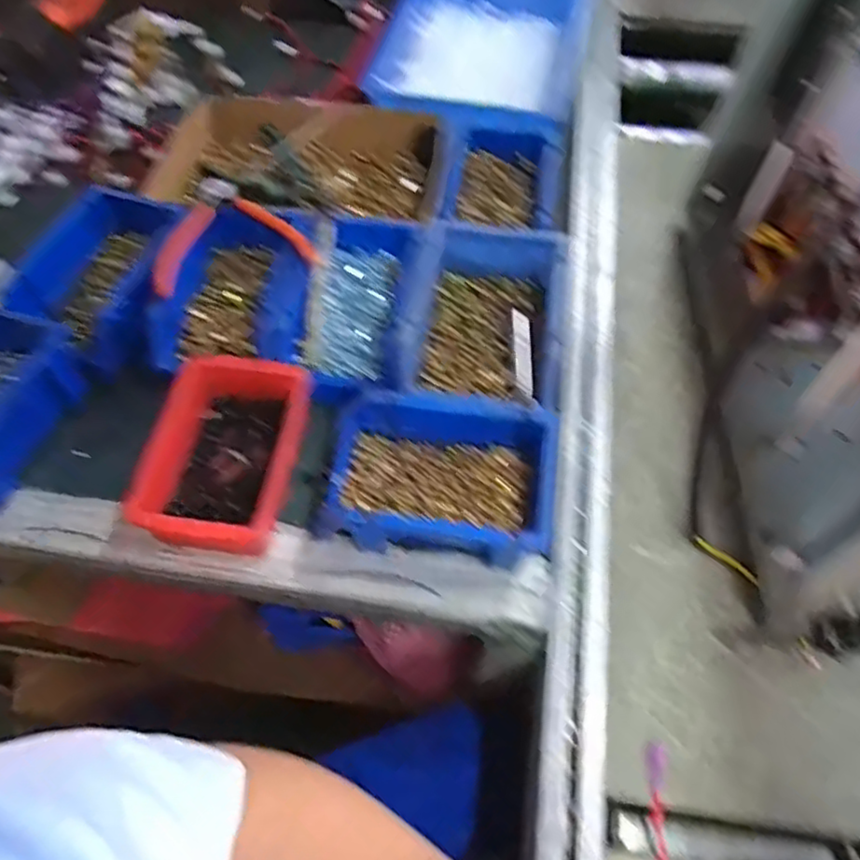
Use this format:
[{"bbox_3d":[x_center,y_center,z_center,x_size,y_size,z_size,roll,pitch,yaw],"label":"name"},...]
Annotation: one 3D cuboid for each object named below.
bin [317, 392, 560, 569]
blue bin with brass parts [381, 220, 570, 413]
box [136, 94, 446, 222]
[{"bbox_3d":[0.007,0.040,0.494,0.160,0.089,0.105,7,59,5],"label":"bin"},{"bbox_3d":[0.046,-0.089,0.558,0.132,0.065,0.173,11,60,7],"label":"blue bin with brass parts"},{"bbox_3d":[-0.125,-0.256,0.668,0.276,0.073,0.185,8,59,5],"label":"box"}]

